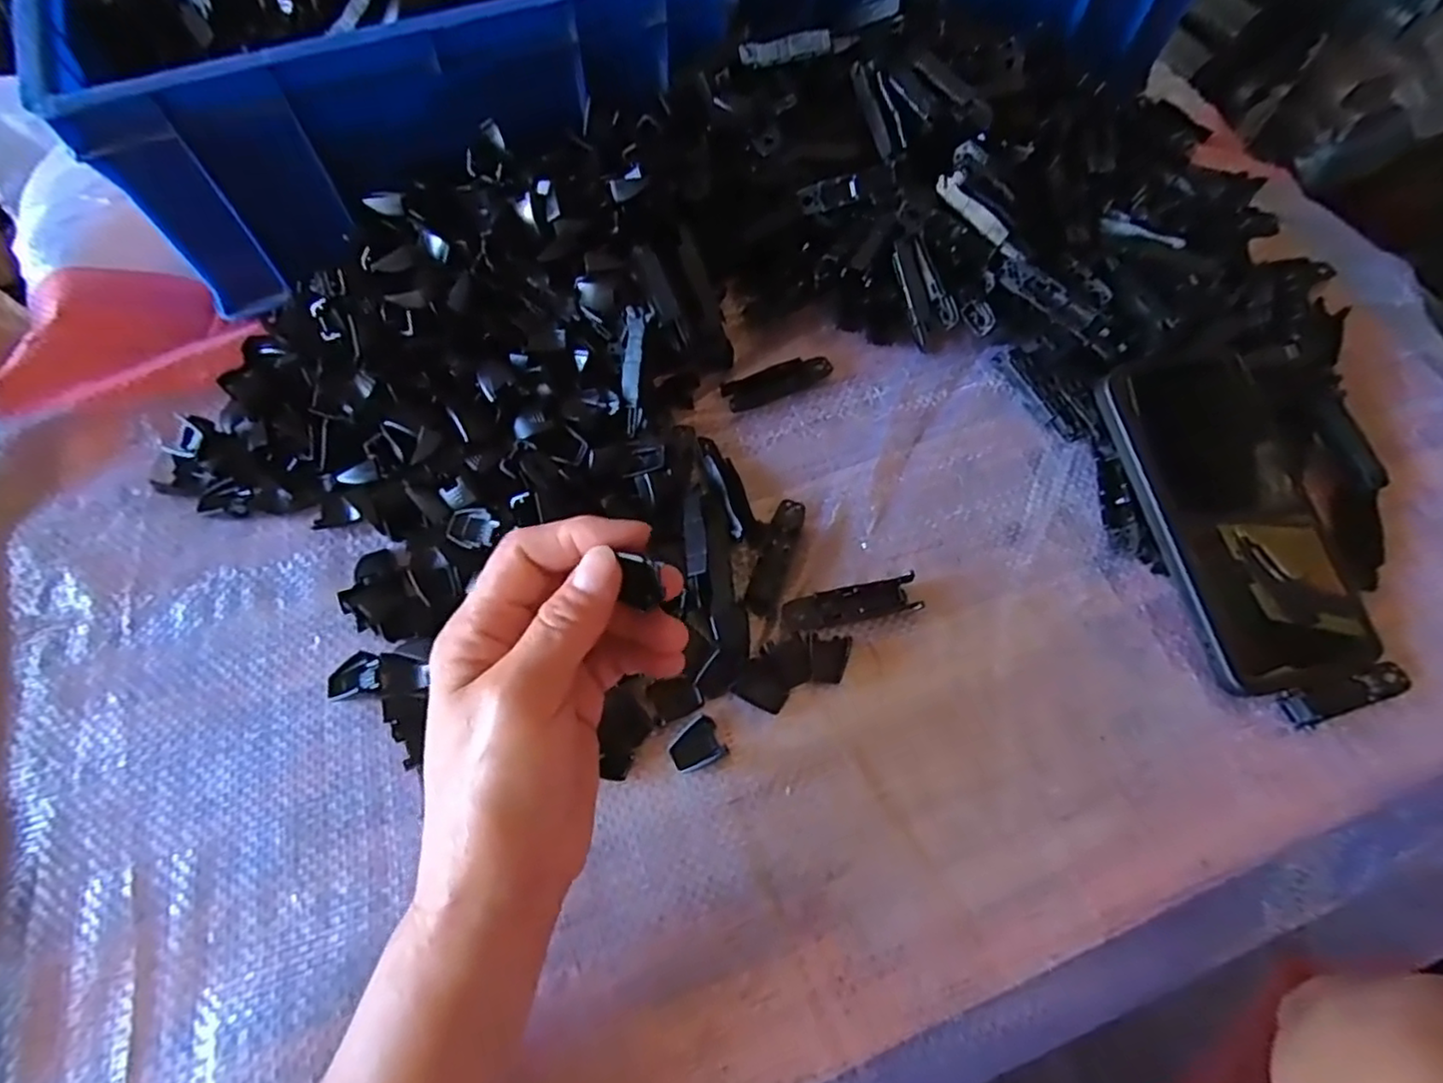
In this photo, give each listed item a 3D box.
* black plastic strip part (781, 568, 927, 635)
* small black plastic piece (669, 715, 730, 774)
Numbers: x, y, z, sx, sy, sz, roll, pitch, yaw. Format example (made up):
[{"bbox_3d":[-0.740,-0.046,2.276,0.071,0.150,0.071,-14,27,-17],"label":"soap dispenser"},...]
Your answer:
[{"bbox_3d":[0.062,0.030,0.317,0.065,0.008,0.018,-10,64,-6],"label":"black plastic strip part"},{"bbox_3d":[-0.011,0.088,0.289,0.023,0.007,0.018,-24,66,-13],"label":"small black plastic piece"}]

